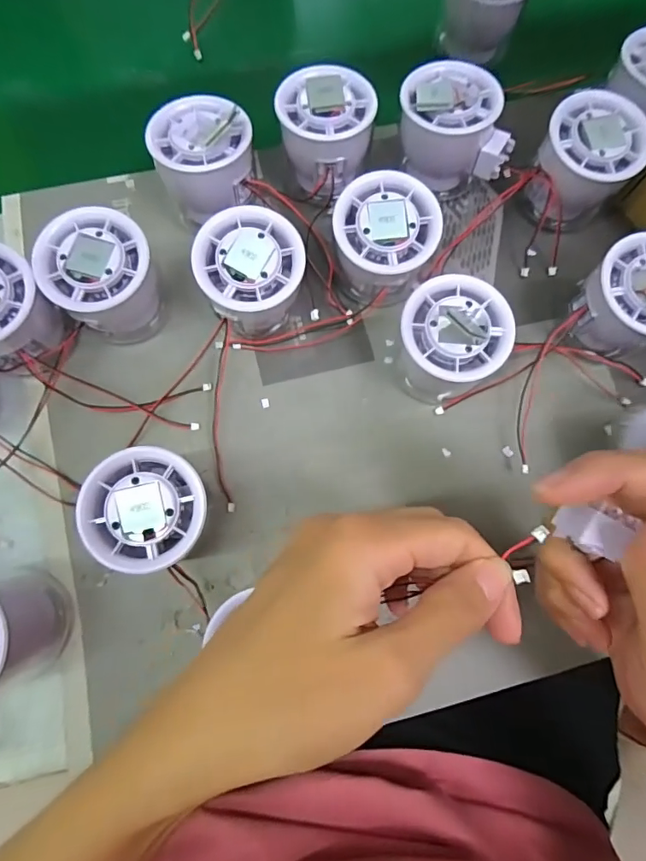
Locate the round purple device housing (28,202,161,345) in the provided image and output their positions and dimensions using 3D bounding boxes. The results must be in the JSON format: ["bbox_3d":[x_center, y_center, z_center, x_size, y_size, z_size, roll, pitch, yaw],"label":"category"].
[{"bbox_3d":[-0.121,-0.083,0.275,0.054,0.059,0.054,0,77,-1],"label":"round purple device housing"}]

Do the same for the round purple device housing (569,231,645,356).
[{"bbox_3d":[0.174,-0.072,0.280,0.055,0.054,0.056,0,77,-1],"label":"round purple device housing"}]

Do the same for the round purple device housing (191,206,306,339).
[{"bbox_3d":[-0.039,-0.085,0.278,0.055,0.059,0.053,0,77,-1],"label":"round purple device housing"}]

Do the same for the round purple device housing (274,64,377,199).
[{"bbox_3d":[0.002,-0.179,0.294,0.056,0.047,0.058,-5,77,-3],"label":"round purple device housing"}]

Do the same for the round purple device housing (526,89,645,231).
[{"bbox_3d":[0.154,-0.157,0.296,0.054,0.056,0.060,41,79,7],"label":"round purple device housing"}]

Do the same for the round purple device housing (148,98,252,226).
[{"bbox_3d":[-0.067,-0.154,0.292,0.056,0.057,0.053,0,77,-1],"label":"round purple device housing"}]

